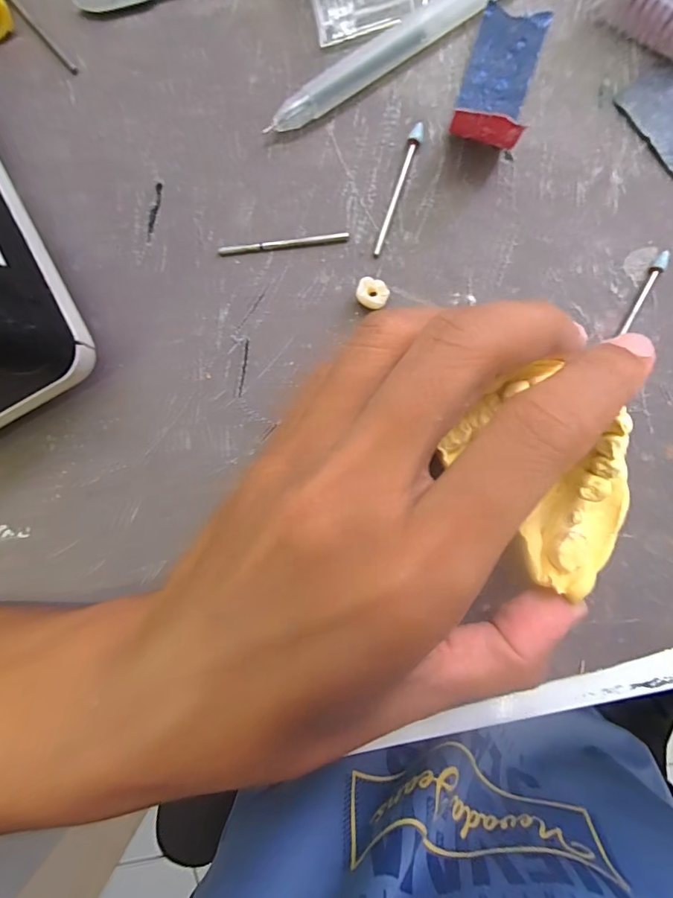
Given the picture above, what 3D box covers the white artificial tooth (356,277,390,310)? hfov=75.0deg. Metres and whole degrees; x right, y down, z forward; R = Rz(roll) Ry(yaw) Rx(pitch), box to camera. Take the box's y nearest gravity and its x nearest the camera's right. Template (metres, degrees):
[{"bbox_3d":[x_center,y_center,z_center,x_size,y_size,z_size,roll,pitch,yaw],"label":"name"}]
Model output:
[{"bbox_3d":[0.012,-0.050,0.143,0.010,0.008,0.009,17,95,3],"label":"white artificial tooth"}]

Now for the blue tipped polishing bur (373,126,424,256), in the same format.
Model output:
[{"bbox_3d":[0.019,-0.084,0.143,0.004,0.004,0.041,21,95,2],"label":"blue tipped polishing bur"}]

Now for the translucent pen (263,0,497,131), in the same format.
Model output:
[{"bbox_3d":[0.034,-0.135,0.136,0.122,0.009,0.010,-29,90,4],"label":"translucent pen"}]

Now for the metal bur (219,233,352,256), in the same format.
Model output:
[{"bbox_3d":[-0.018,-0.069,0.146,0.043,0.004,0.004,-3,93,4],"label":"metal bur"}]

